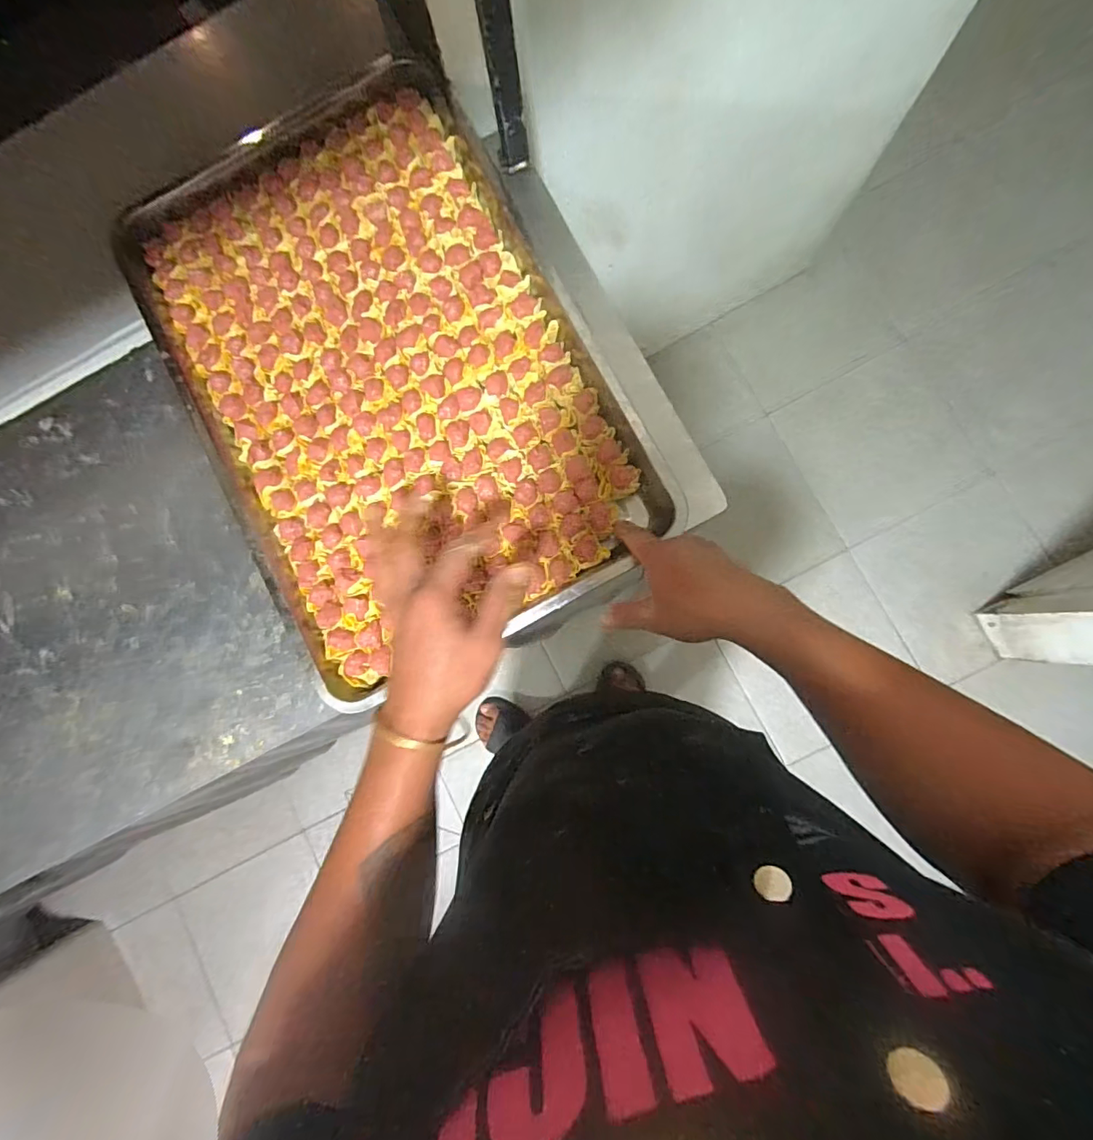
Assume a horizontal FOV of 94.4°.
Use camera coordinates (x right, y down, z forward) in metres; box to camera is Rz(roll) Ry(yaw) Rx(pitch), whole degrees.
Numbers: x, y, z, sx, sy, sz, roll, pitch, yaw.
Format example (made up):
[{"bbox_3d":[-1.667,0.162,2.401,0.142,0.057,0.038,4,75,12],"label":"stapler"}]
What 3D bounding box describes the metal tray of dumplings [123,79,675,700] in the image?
[{"bbox_3d":[-0.165,-0.202,0.517,0.373,0.039,0.588,-28,83,6],"label":"metal tray of dumplings"}]

